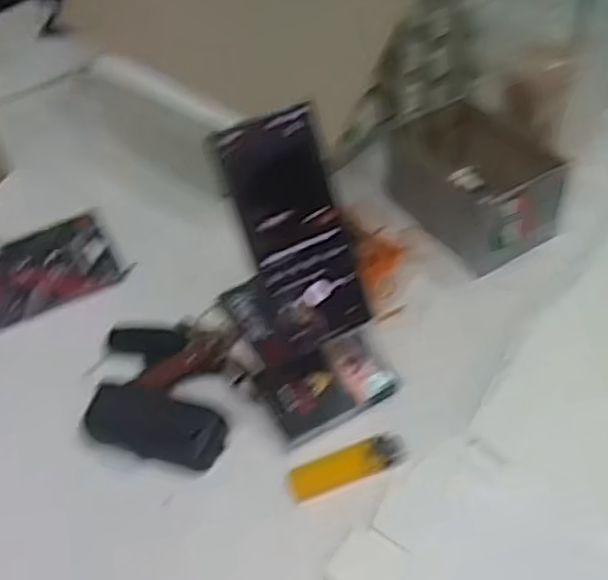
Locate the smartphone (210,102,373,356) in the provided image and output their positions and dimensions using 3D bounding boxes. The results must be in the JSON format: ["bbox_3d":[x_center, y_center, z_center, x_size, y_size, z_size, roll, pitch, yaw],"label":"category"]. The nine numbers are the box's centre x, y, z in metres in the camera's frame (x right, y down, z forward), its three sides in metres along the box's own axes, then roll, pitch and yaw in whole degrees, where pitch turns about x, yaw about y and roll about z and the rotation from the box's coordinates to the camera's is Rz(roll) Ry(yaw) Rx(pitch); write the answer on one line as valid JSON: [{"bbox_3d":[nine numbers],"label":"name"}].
[{"bbox_3d":[-0.004,-0.040,0.489,0.069,0.157,0.005,-22,16,-16],"label":"smartphone"}]

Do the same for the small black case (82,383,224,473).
[{"bbox_3d":[-0.109,0.099,0.530,0.103,0.014,0.047,10,48,17],"label":"small black case"}]

